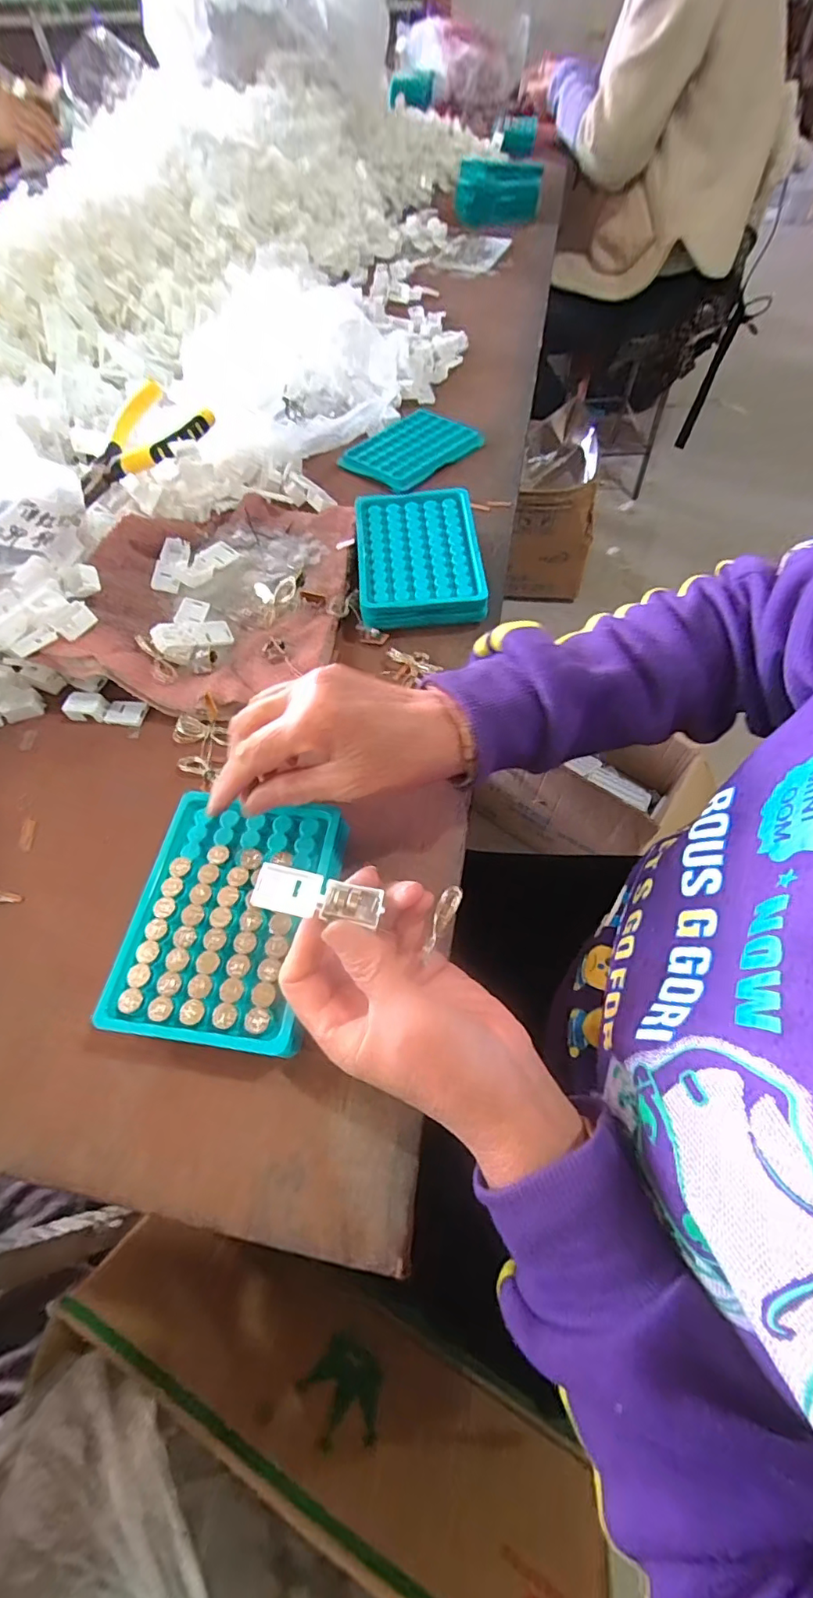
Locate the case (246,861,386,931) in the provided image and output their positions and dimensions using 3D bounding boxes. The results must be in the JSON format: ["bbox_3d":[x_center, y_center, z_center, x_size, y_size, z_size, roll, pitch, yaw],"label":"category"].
[{"bbox_3d":[-0.039,0.043,0.238,0.055,0.007,0.020,13,60,-4],"label":"case"}]

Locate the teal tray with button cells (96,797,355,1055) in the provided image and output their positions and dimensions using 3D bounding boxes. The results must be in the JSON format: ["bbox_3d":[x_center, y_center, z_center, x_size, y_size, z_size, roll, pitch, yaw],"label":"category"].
[{"bbox_3d":[-0.092,0.063,0.292,0.097,0.032,0.129,5,60,6],"label":"teal tray with button cells"}]

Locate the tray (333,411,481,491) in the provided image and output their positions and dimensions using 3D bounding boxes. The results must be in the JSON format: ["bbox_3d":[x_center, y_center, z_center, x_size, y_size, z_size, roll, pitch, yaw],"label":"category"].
[{"bbox_3d":[0.004,-0.358,0.551,0.085,0.015,0.121,38,68,22],"label":"tray"}]

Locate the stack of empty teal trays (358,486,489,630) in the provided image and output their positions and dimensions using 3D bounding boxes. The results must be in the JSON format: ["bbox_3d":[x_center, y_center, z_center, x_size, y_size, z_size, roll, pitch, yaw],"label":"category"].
[{"bbox_3d":[0.009,-0.198,0.436,0.094,0.027,0.129,-4,59,0],"label":"stack of empty teal trays"}]

